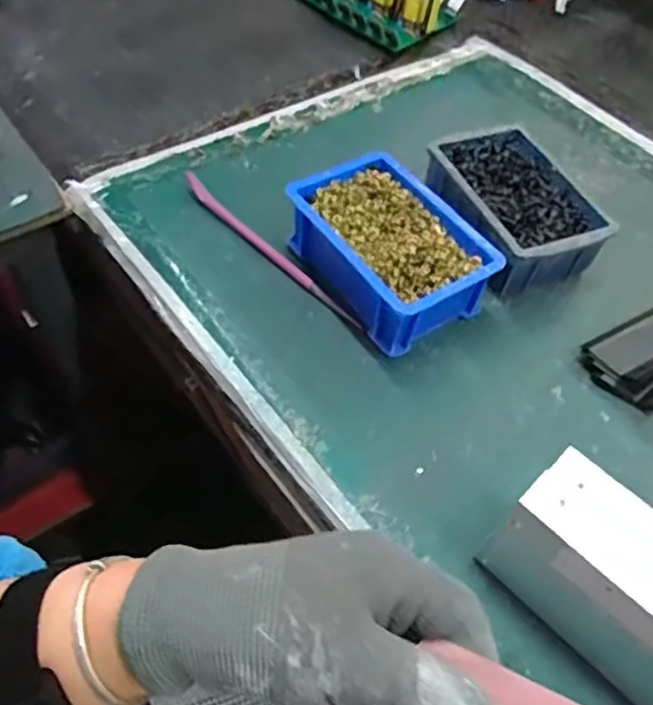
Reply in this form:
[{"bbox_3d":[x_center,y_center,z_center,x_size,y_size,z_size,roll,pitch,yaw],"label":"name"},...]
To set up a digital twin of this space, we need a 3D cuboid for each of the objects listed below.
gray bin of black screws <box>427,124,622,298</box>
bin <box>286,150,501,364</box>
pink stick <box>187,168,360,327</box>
[{"bbox_3d":[0.151,-0.118,0.522,0.099,0.053,0.144,-17,57,-15],"label":"gray bin of black screws"},{"bbox_3d":[0.046,-0.079,0.480,0.102,0.058,0.145,-30,62,-23],"label":"bin"},{"bbox_3d":[-0.046,-0.083,0.501,0.014,0.010,0.205,-38,65,-26],"label":"pink stick"}]

